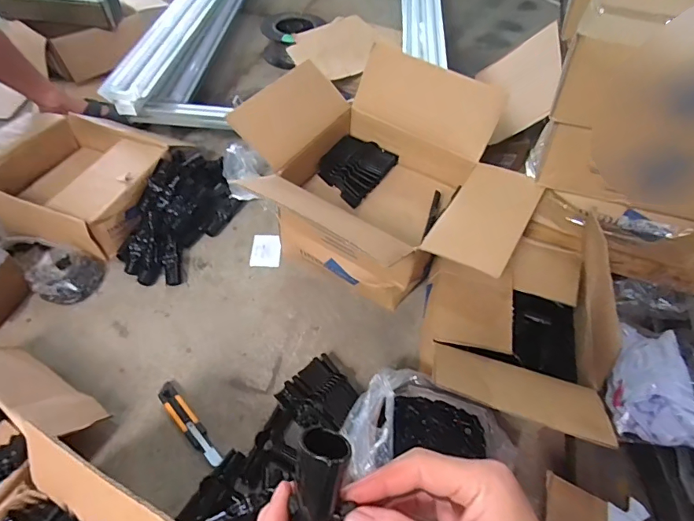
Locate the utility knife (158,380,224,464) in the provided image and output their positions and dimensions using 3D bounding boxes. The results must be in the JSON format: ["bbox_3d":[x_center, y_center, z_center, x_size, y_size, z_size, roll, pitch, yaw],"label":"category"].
[{"bbox_3d":[-0.281,0.292,0.791,0.033,0.014,0.179,-35,61,-28],"label":"utility knife"}]

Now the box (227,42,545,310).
[{"bbox_3d":[0.077,-0.143,0.921,0.546,0.375,0.354,21,53,13],"label":"box"}]

